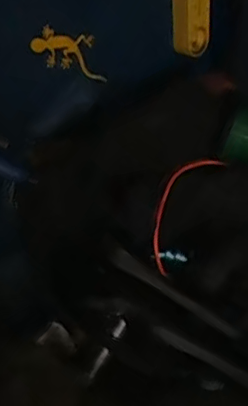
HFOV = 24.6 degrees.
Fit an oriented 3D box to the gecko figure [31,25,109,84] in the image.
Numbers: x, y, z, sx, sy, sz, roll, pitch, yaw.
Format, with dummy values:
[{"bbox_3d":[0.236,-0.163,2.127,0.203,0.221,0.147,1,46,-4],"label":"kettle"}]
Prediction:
[{"bbox_3d":[-0.056,-0.165,0.620,0.017,0.045,0.104,32,13,38],"label":"gecko figure"}]

